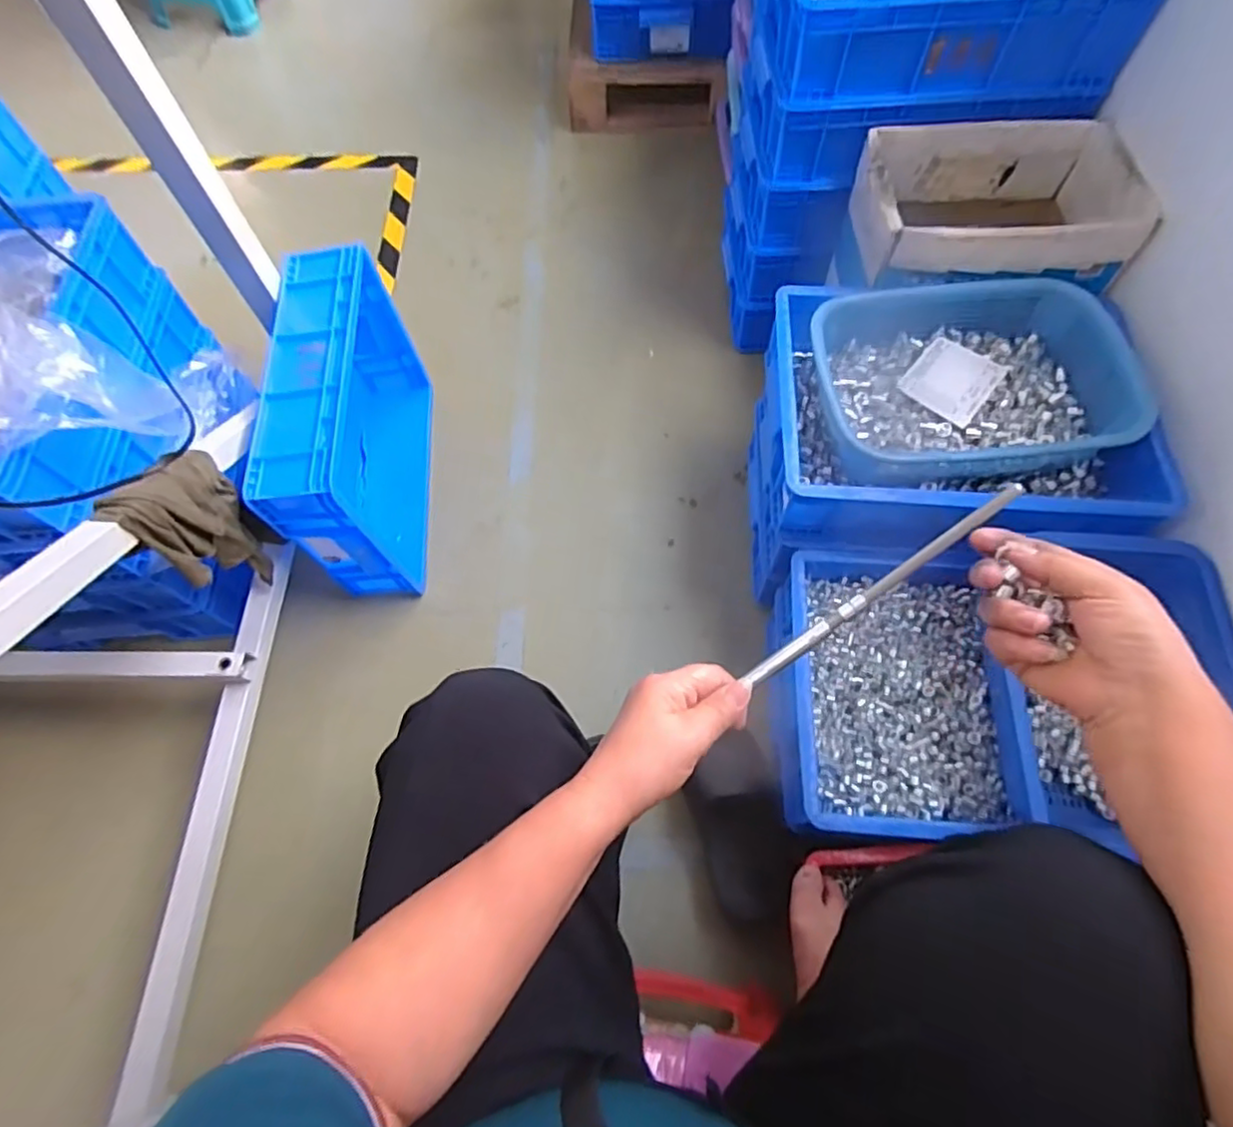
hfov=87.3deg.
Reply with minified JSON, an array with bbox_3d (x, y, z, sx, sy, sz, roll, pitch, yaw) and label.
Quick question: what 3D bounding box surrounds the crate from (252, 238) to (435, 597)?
[{"bbox_3d":[-0.376,-0.191,0.932,0.131,0.299,0.415,-5,65,-1],"label":"crate"}]

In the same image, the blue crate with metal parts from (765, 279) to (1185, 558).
[{"bbox_3d":[0.387,-0.178,0.762,0.401,0.123,0.308,1,65,2],"label":"blue crate with metal parts"}]

